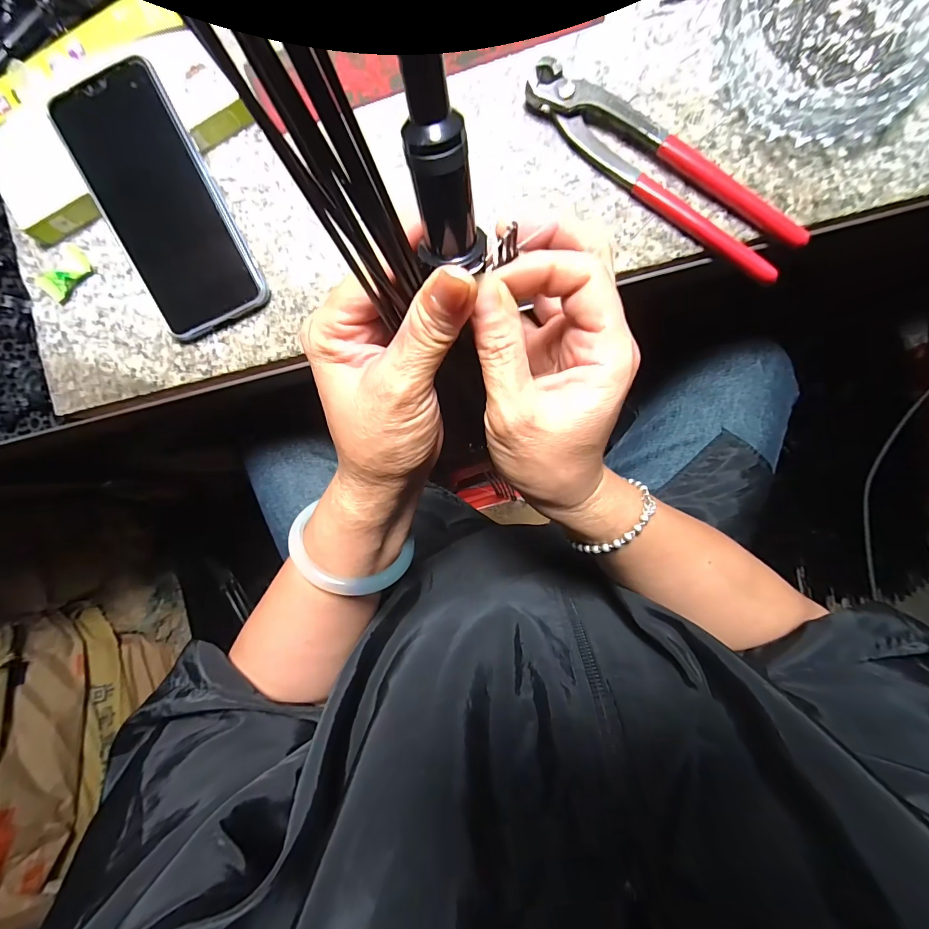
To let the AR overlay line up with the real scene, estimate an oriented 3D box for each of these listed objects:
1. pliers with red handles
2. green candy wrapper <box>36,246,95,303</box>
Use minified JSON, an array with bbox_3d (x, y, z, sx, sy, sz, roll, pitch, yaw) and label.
[{"bbox_3d":[0.129,-0.193,0.260,0.194,0.015,0.049,39,93,1],"label":"pliers with red handles"},{"bbox_3d":[-0.281,-0.134,0.284,0.023,0.008,0.039,45,93,1],"label":"green candy wrapper"}]

